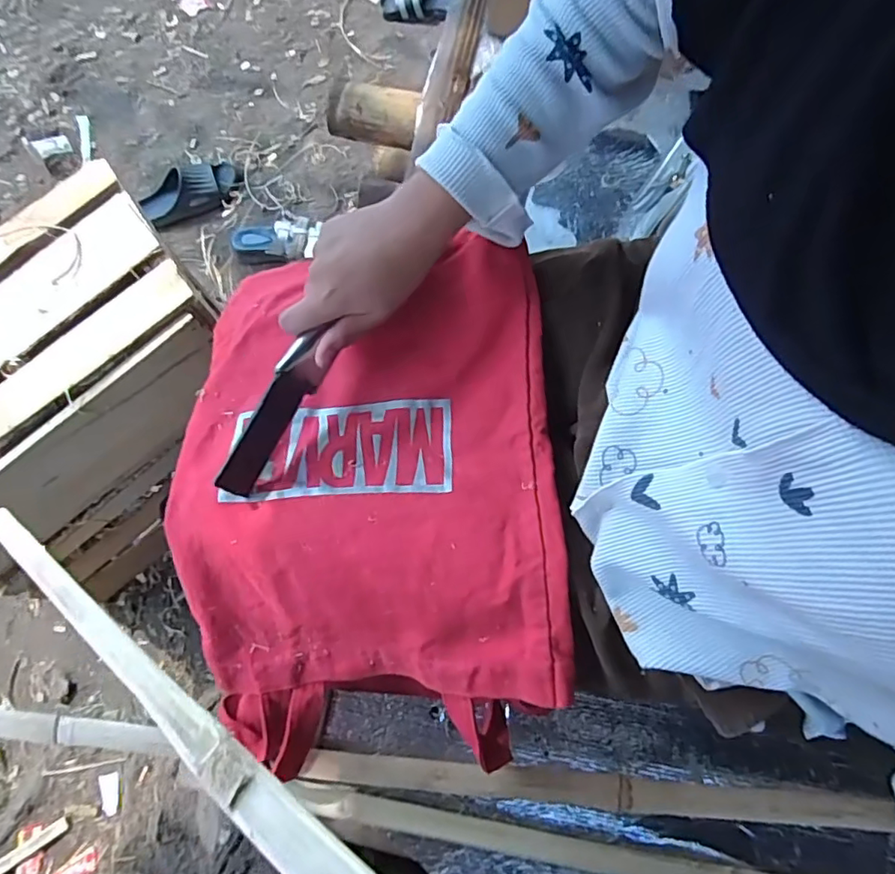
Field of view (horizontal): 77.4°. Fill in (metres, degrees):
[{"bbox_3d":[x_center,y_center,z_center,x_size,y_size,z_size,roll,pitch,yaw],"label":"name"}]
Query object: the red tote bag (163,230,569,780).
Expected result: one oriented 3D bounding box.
[{"bbox_3d":[-0.066,0.038,0.440,0.283,0.093,0.387,-2,75,-1],"label":"red tote bag"}]

